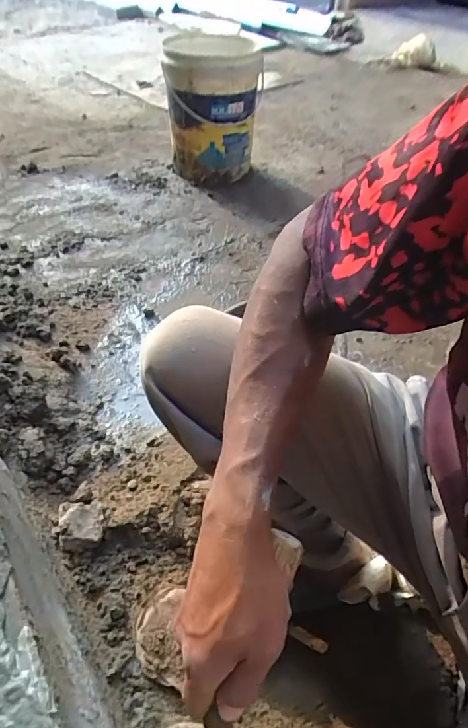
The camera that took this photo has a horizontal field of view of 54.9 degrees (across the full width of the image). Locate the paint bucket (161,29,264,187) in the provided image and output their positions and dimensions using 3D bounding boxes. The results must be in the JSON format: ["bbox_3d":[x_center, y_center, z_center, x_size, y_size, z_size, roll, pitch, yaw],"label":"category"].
[{"bbox_3d":[-0.058,-0.810,1.459,0.277,0.395,0.277,0,47,0],"label":"paint bucket"}]

